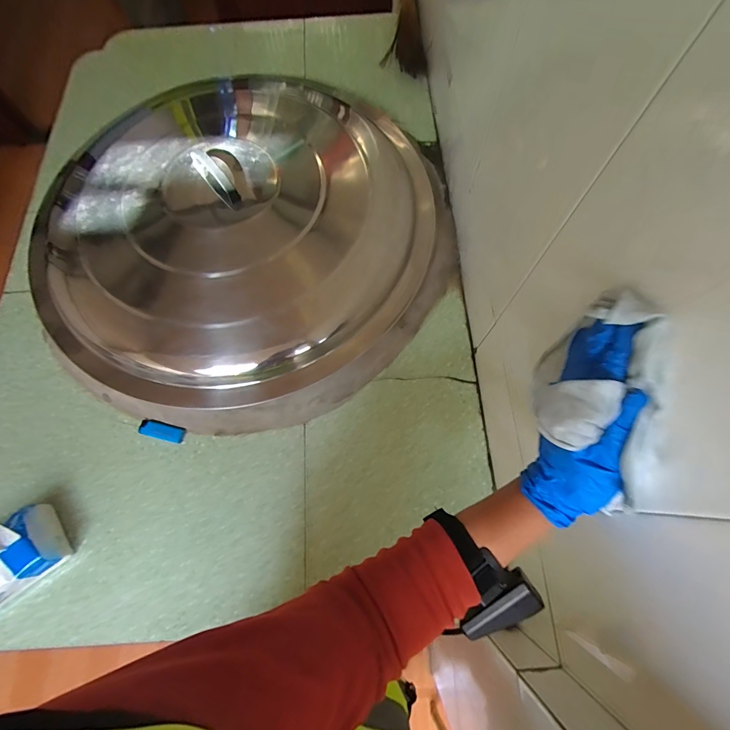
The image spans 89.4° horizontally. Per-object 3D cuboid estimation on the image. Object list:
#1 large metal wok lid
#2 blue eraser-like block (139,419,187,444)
[{"bbox_3d":[-0.207,-0.300,0.715,0.743,0.176,0.845,14,72,6],"label":"large metal wok lid"},{"bbox_3d":[-0.338,0.111,0.618,0.076,0.007,0.028,14,73,6],"label":"blue eraser-like block"}]

